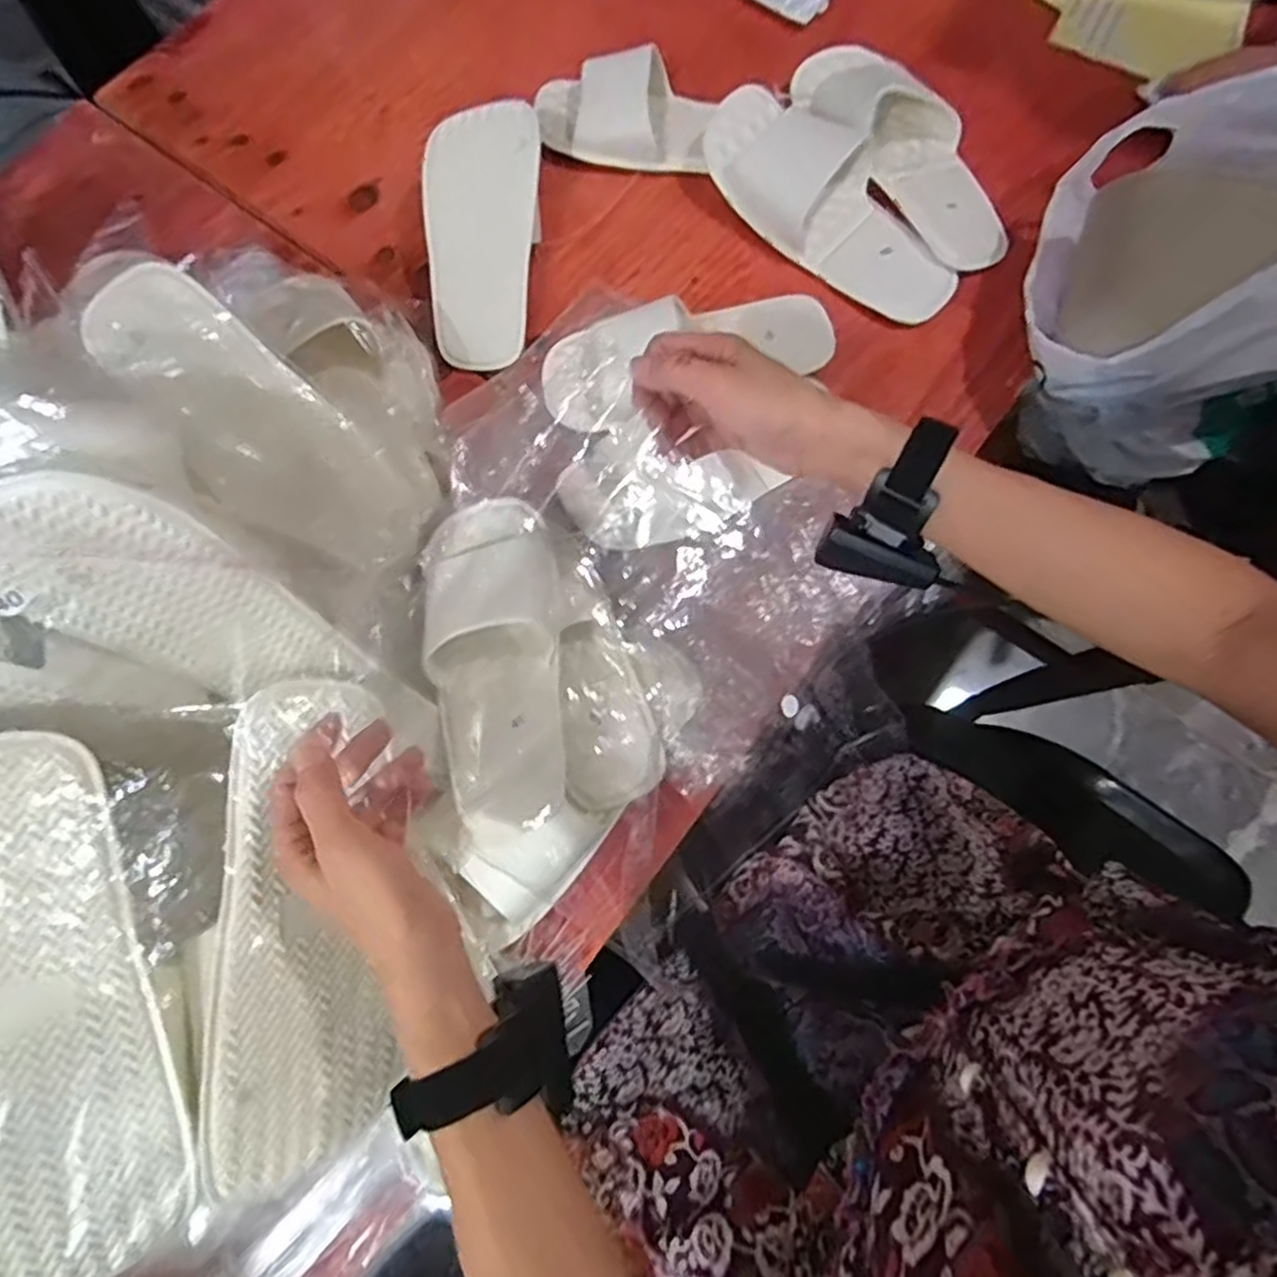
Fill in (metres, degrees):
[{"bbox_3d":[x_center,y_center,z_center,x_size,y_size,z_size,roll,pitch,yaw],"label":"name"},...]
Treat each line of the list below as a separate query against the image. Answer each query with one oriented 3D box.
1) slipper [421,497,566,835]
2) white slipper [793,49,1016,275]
[{"bbox_3d":[-0.097,0.010,0.499,0.088,0.058,0.223,-7,75,-1],"label":"slipper"},{"bbox_3d":[0.245,-0.456,0.680,0.118,0.052,0.274,-25,76,-6],"label":"white slipper"}]

